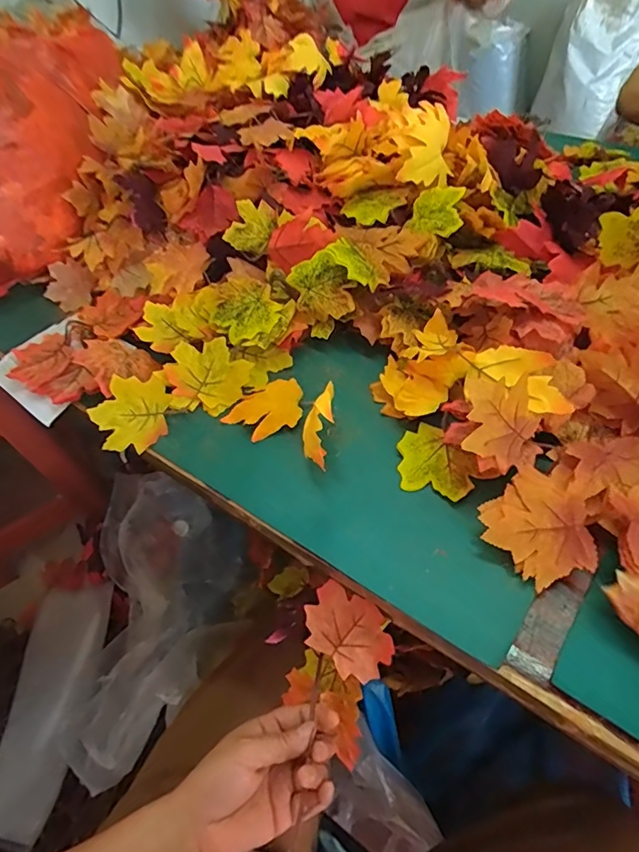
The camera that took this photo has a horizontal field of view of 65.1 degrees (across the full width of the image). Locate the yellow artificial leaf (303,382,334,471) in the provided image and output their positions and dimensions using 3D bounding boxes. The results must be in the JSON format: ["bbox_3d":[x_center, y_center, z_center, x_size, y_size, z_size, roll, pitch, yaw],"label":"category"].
[{"bbox_3d":[-0.002,-0.001,0.486,0.031,0.033,0.082,9,80,13],"label":"yellow artificial leaf"}]

